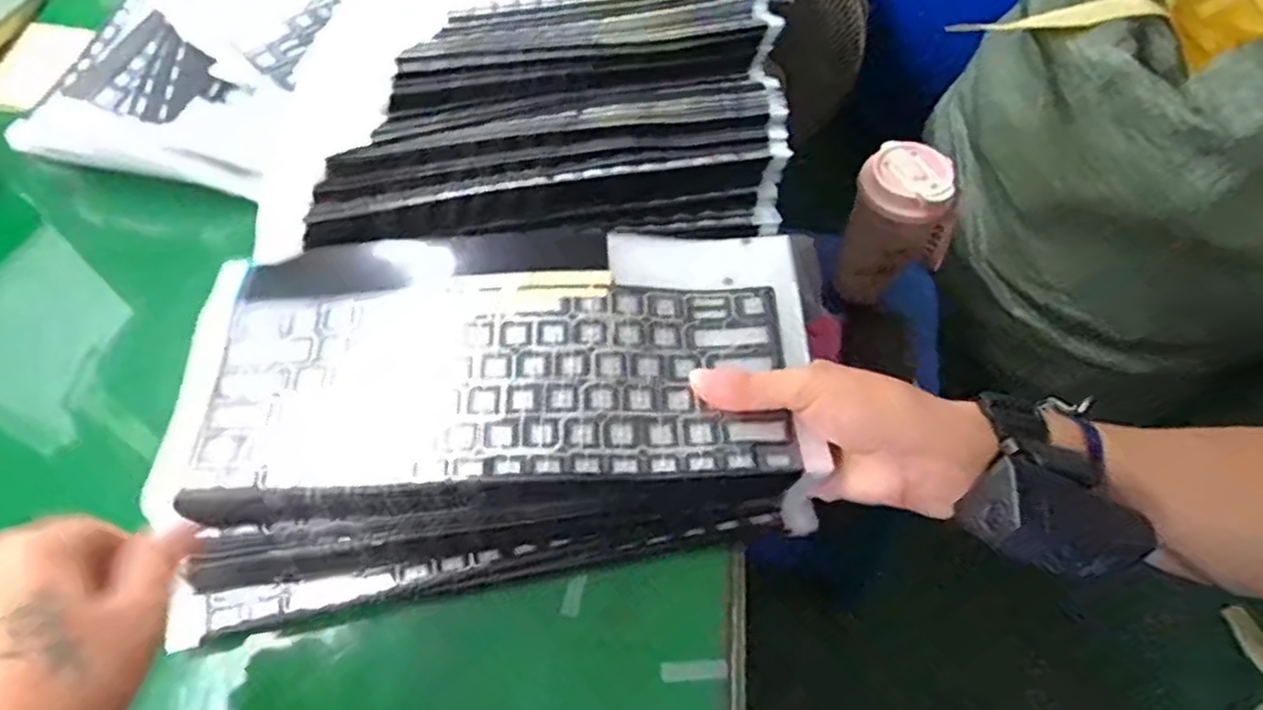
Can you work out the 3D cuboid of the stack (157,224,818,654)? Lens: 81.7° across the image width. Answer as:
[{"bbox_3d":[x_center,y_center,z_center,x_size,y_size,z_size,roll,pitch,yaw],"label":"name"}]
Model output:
[{"bbox_3d":[-0.064,0.020,0.383,0.319,0.065,0.177,-7,58,-5],"label":"stack"}]

